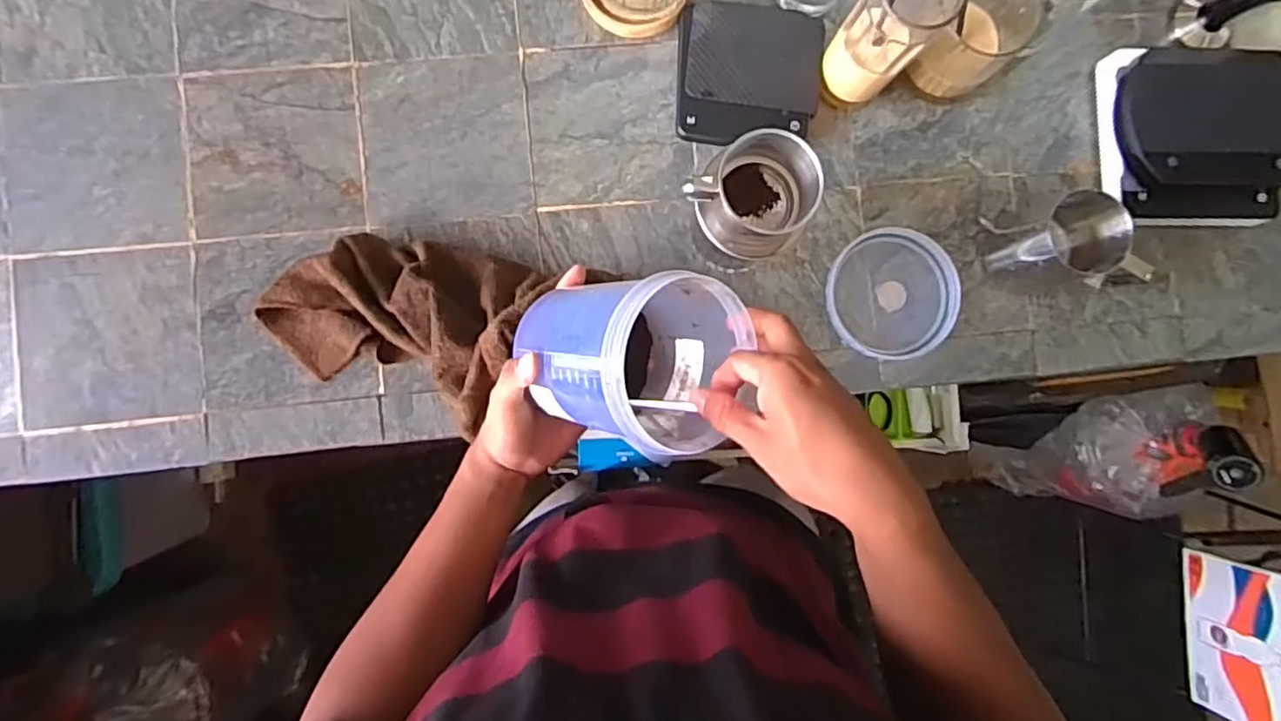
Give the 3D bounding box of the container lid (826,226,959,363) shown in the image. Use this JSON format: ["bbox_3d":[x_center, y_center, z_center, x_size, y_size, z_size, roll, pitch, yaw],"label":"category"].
[{"bbox_3d":[0.232,-0.061,0.598,0.117,0.016,0.112,0,86,-3],"label":"container lid"}]

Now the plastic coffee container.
[{"bbox_3d":[-0.005,0.004,0.473,0.125,0.155,0.122,-27,105,-33],"label":"plastic coffee container"}]

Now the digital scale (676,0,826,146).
[{"bbox_3d":[0.101,-0.262,0.596,0.131,0.024,0.127,2,86,-3],"label":"digital scale"}]

